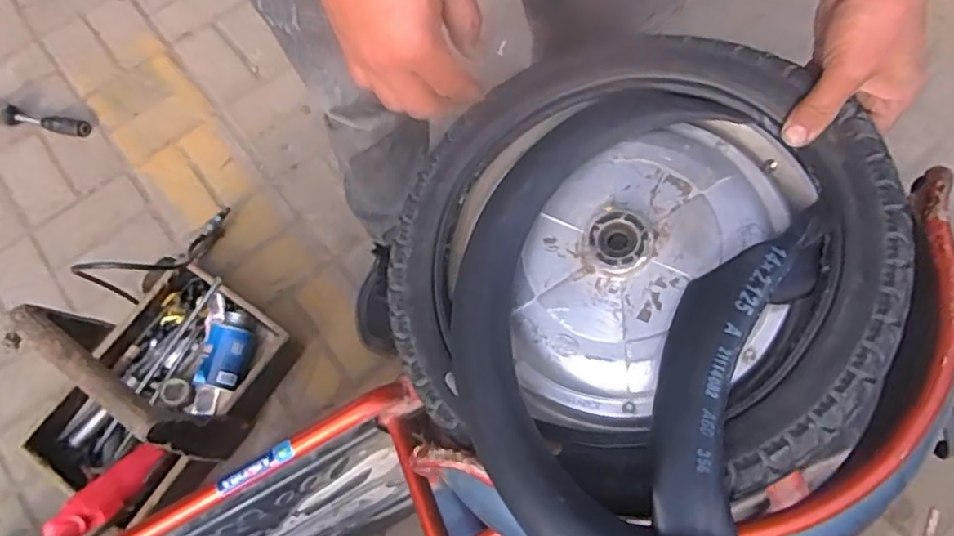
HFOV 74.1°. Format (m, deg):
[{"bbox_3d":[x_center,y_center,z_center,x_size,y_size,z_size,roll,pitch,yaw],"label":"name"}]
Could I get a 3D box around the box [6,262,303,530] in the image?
[{"bbox_3d":[-0.468,0.162,0.891,0.246,0.297,0.344,26,73,11],"label":"box"}]

